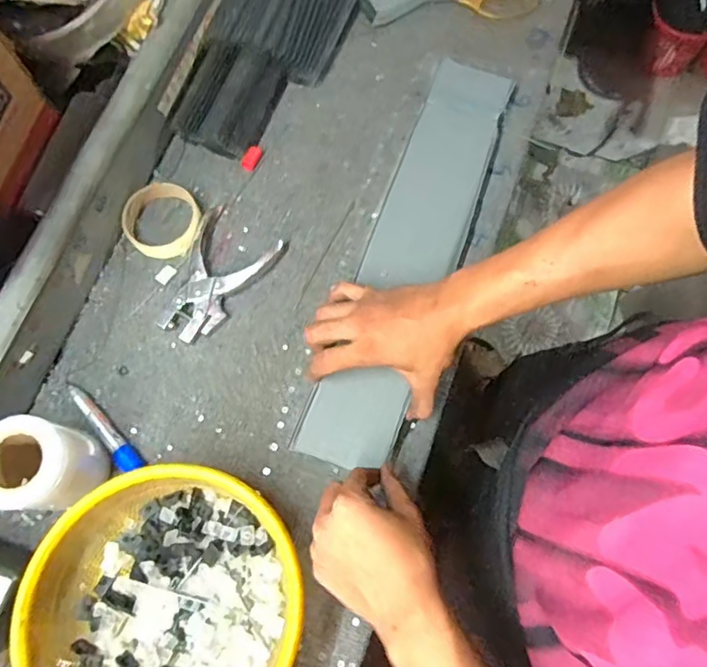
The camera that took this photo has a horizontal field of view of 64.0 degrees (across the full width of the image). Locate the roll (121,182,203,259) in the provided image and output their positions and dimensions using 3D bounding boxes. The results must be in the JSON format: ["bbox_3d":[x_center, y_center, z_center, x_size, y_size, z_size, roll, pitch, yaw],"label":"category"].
[{"bbox_3d":[-0.221,-0.132,0.657,0.084,0.025,0.088,-1,72,2],"label":"roll"}]

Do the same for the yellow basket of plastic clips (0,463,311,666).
[{"bbox_3d":[-0.159,0.238,0.501,0.224,0.101,0.222,-1,72,2],"label":"yellow basket of plastic clips"}]

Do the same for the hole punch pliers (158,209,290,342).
[{"bbox_3d":[-0.150,-0.061,0.637,0.093,0.020,0.153,21,74,9],"label":"hole punch pliers"}]

